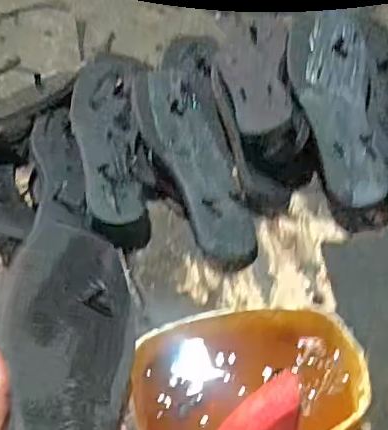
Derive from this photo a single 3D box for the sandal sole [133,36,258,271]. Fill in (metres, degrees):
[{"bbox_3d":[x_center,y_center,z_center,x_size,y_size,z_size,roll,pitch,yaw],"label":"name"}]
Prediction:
[{"bbox_3d":[0.002,-0.079,0.704,0.106,0.029,0.295,-14,75,-6],"label":"sandal sole"}]

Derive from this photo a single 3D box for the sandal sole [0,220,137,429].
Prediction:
[{"bbox_3d":[-0.068,0.095,0.348,0.085,0.011,0.219,16,41,-33],"label":"sandal sole"}]

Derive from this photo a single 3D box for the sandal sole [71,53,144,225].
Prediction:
[{"bbox_3d":[-0.107,-0.097,0.714,0.079,0.012,0.230,-2,66,-6],"label":"sandal sole"}]

